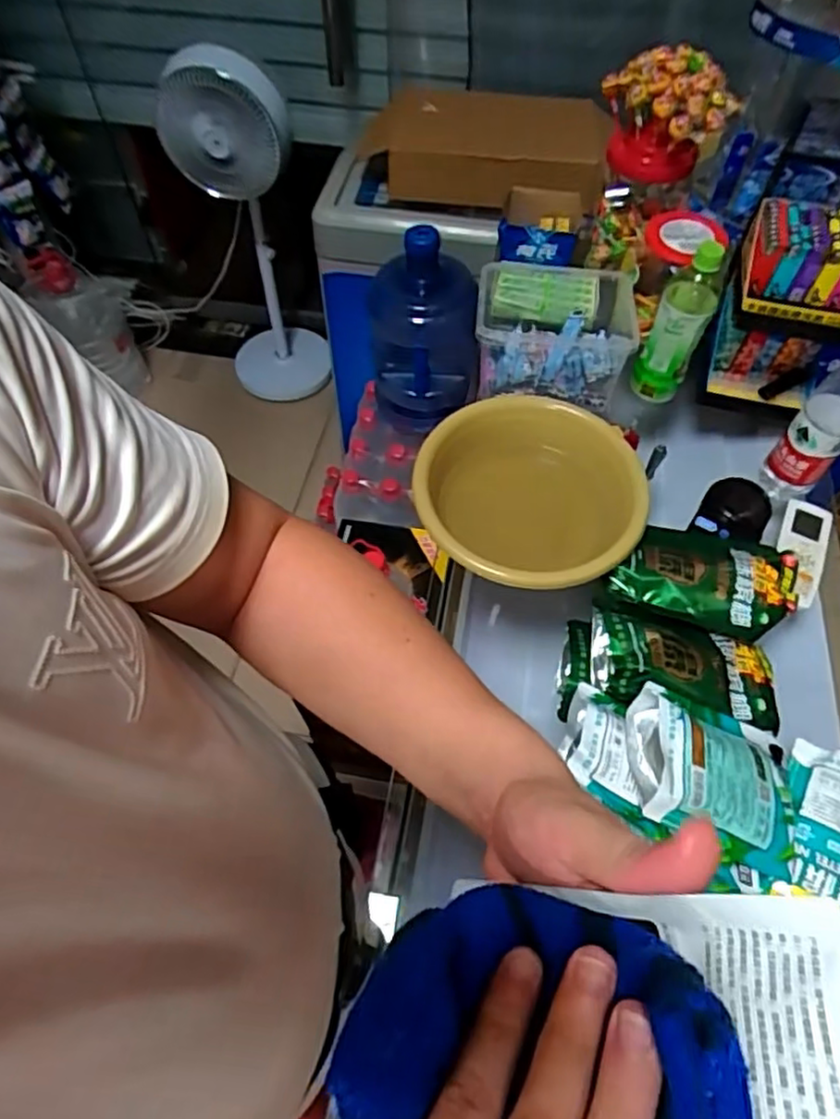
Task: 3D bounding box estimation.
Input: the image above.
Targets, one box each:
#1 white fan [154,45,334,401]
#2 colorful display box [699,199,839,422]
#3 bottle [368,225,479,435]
[{"bbox_3d":[-0.436,-0.828,1.730,0.283,0.967,0.352,-11,60,-7],"label":"white fan"},{"bbox_3d":[0.478,-0.323,0.856,0.141,0.221,0.154,13,60,8],"label":"colorful display box"},{"bbox_3d":[0.006,-0.426,1.176,0.179,0.327,0.231,-3,59,-3],"label":"bottle"}]

